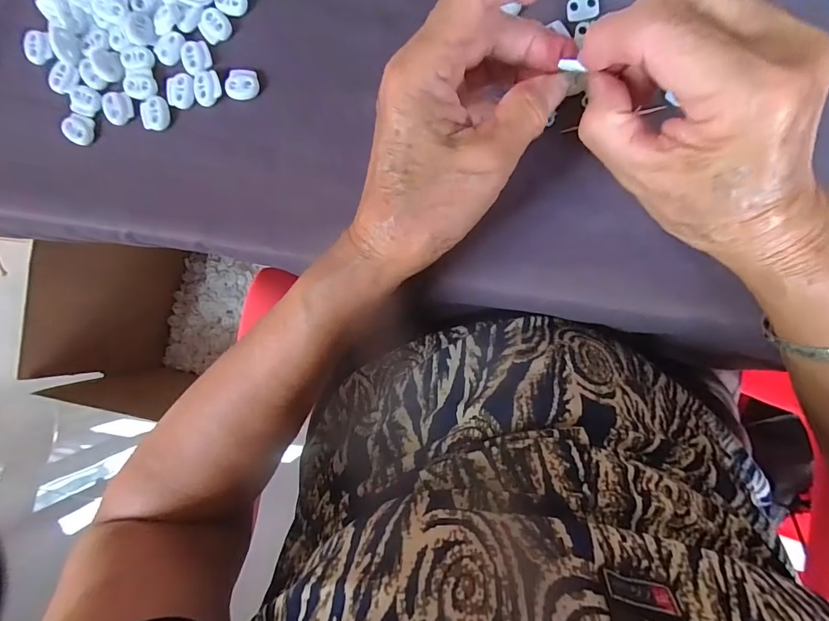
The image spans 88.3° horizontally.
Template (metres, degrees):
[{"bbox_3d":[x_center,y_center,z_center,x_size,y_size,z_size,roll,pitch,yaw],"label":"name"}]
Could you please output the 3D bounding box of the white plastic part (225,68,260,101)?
[{"bbox_3d":[-0.113,-0.149,0.282,0.022,0.004,0.021,8,92,6],"label":"white plastic part"}]

